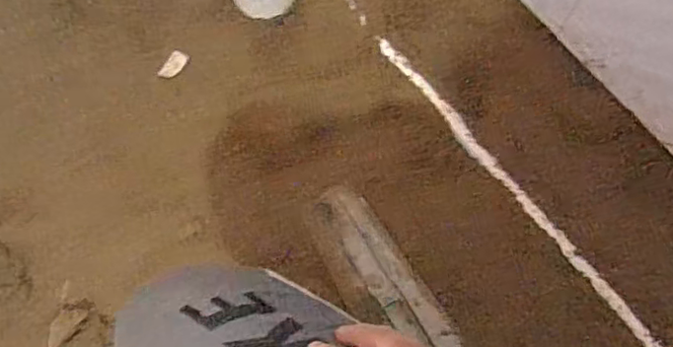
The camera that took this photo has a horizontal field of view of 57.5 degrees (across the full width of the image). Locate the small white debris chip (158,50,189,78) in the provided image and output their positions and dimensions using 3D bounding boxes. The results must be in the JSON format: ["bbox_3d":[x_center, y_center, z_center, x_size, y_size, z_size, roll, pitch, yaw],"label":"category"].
[{"bbox_3d":[-0.232,-0.154,0.877,0.026,0.008,0.045,34,90,-3],"label":"small white debris chip"}]

